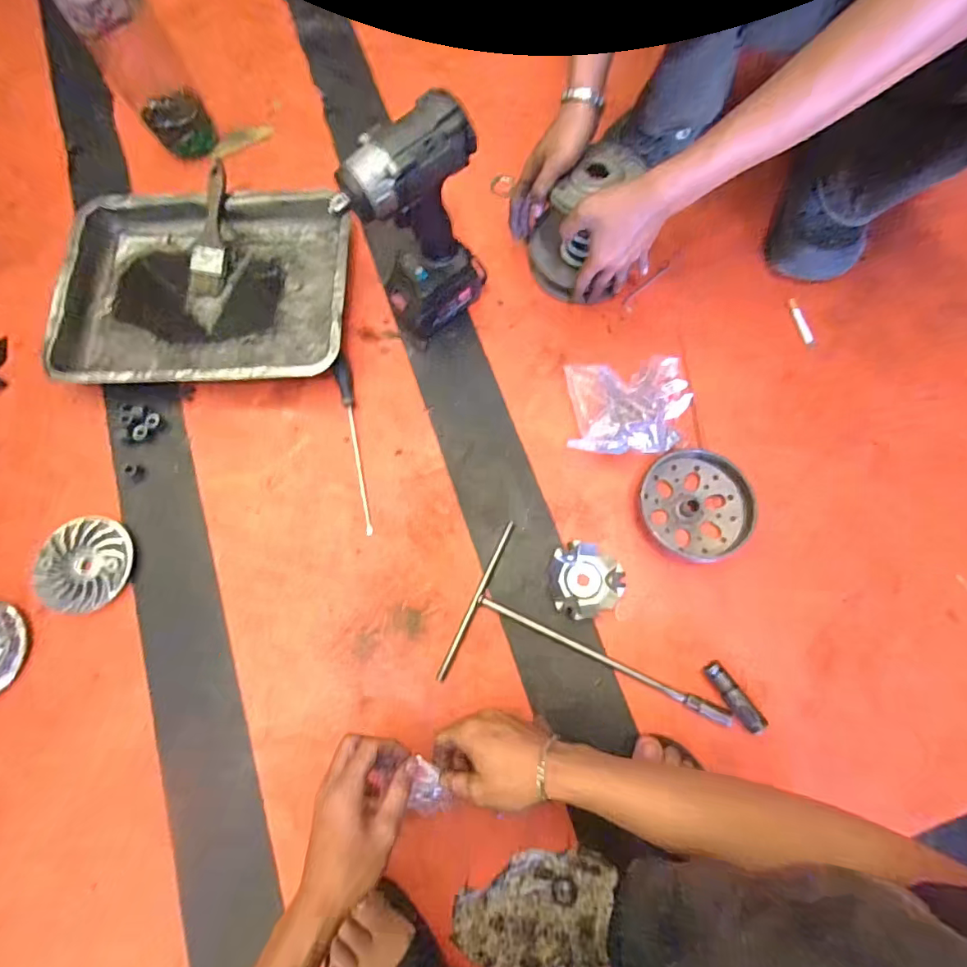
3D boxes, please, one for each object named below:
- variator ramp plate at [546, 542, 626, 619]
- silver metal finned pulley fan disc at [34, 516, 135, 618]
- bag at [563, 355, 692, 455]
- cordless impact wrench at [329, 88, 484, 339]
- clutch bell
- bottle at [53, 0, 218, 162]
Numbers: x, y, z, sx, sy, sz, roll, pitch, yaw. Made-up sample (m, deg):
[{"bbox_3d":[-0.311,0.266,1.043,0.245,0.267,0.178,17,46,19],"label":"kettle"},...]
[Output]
[{"bbox_3d":[0.120,0.112,0.567,0.084,0.011,0.083,0,74,0],"label":"variator ramp plate"},{"bbox_3d":[-0.476,0.097,0.579,0.102,0.020,0.110,0,74,0],"label":"silver metal finned pulley fan disc"},{"bbox_3d":[0.174,-0.093,0.590,0.133,0.084,0.123,4,74,1],"label":"bag"},{"bbox_3d":[-0.073,-0.277,0.555,0.153,0.259,0.071,-43,78,-11],"label":"cordless impact wrench"},{"bbox_3d":[0.253,0.026,0.570,0.126,0.052,0.119,9,74,3],"label":"clutch bell"},{"bbox_3d":[-0.481,-0.600,0.650,0.096,0.269,0.107,-29,75,-8],"label":"bottle"}]

